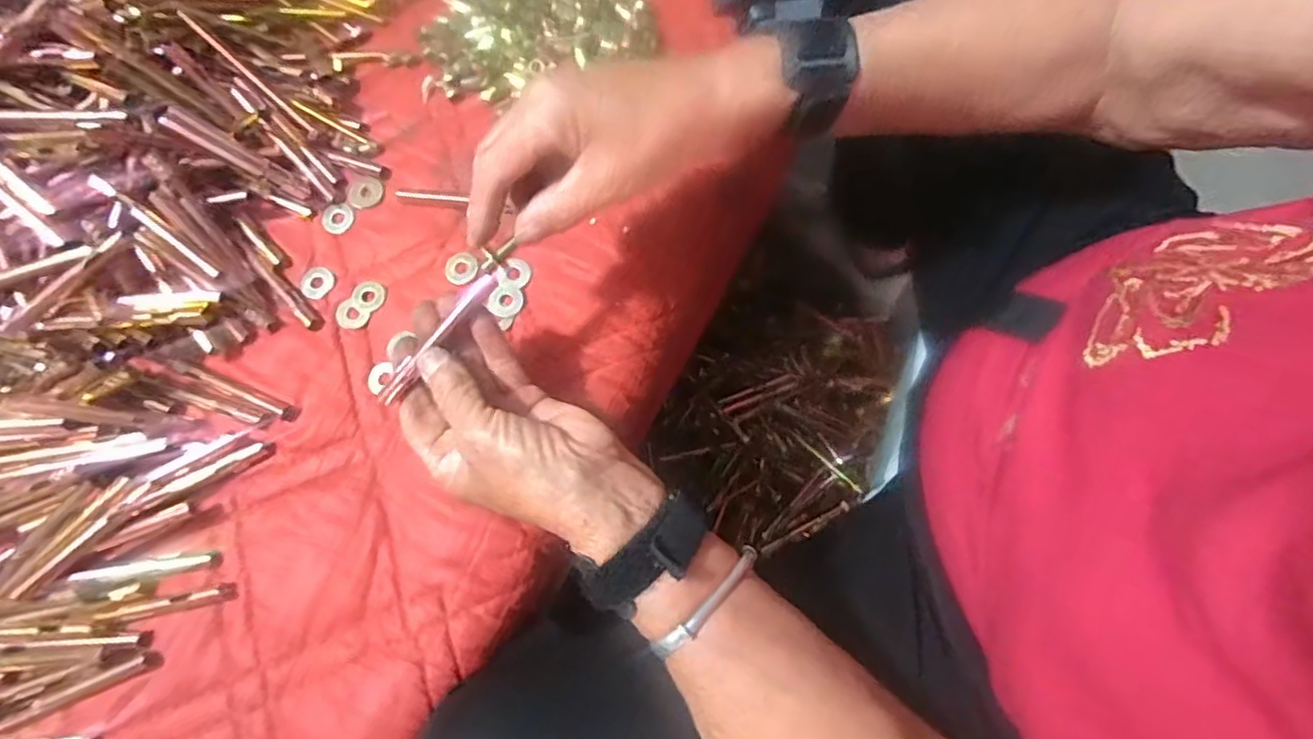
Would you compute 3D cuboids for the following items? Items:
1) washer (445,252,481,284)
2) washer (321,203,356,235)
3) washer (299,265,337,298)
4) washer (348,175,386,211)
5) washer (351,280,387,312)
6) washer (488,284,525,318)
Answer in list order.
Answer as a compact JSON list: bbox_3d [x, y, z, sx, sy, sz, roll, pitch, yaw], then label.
[{"bbox_3d":[-0.128,-0.066,0.417,0.020,0.004,0.022,0,78,1],"label":"washer"},{"bbox_3d":[-0.222,-0.106,0.443,0.021,0.004,0.022,0,75,1],"label":"washer"},{"bbox_3d":[-0.228,-0.059,0.429,0.021,0.004,0.023,0,75,1],"label":"washer"},{"bbox_3d":[-0.201,-0.122,0.439,0.025,0.004,0.024,25,78,8],"label":"washer"},{"bbox_3d":[-0.189,-0.049,0.418,0.021,0.004,0.020,0,75,1],"label":"washer"},{"bbox_3d":[-0.097,-0.045,0.410,0.021,0.004,0.022,0,75,1],"label":"washer"}]

